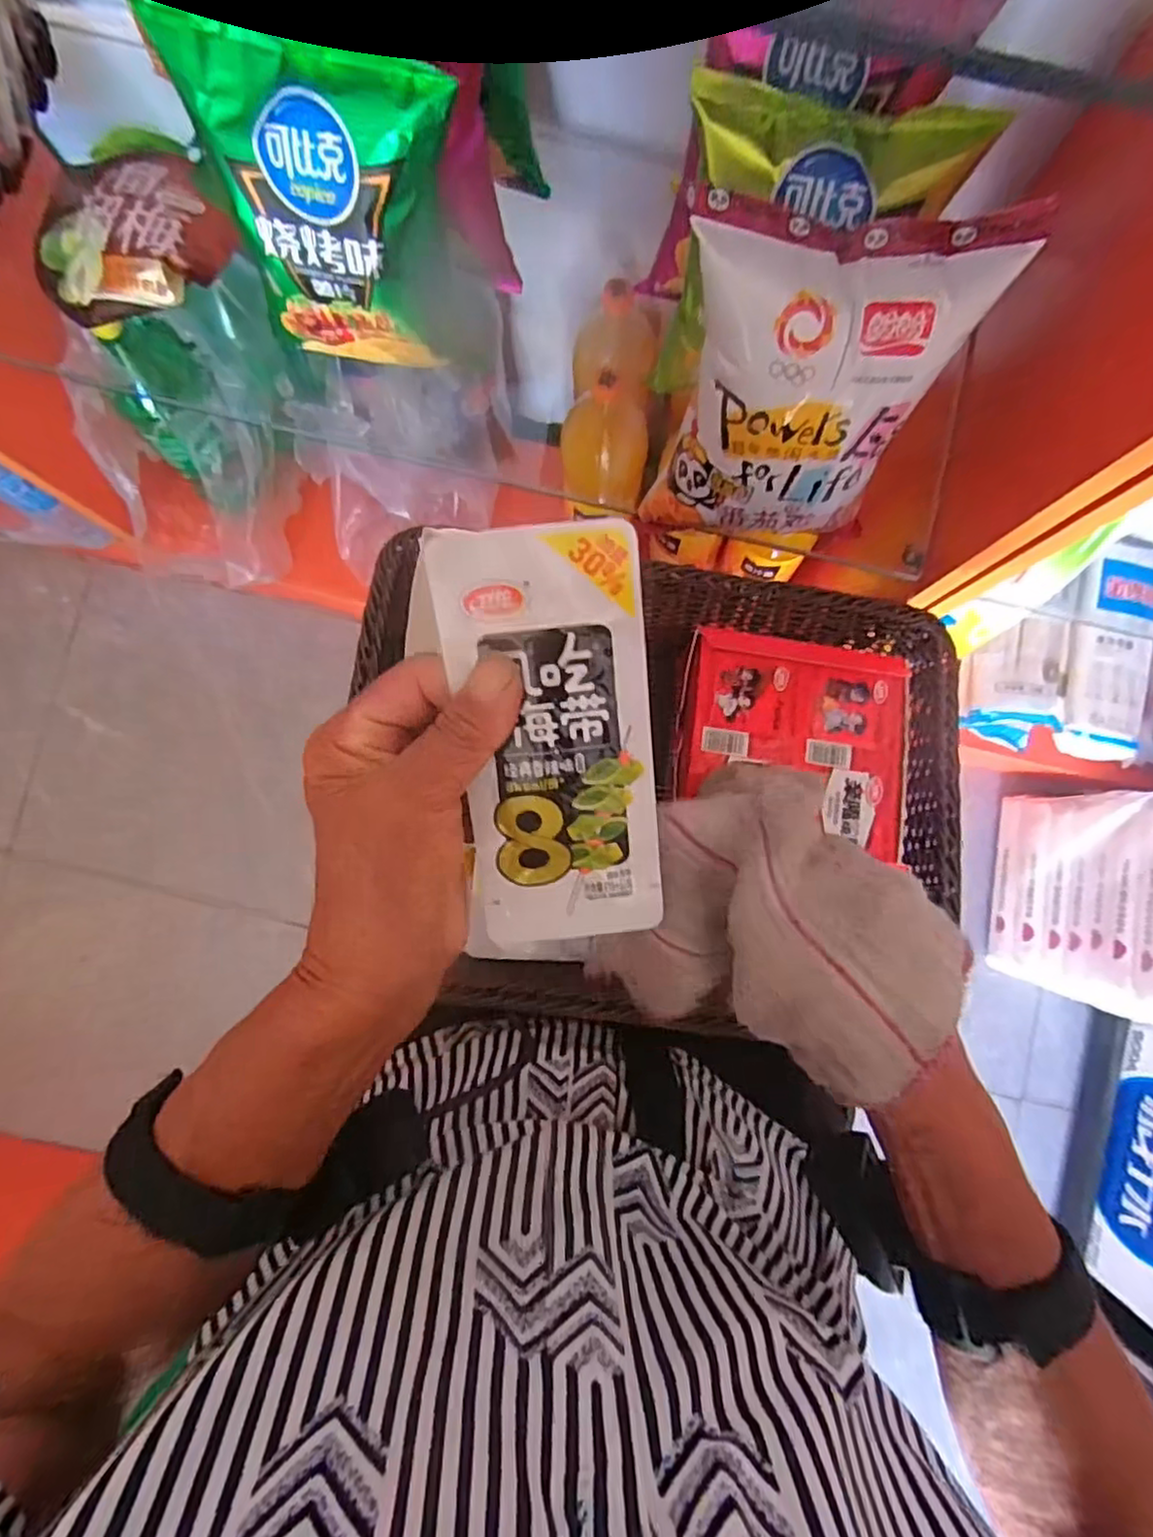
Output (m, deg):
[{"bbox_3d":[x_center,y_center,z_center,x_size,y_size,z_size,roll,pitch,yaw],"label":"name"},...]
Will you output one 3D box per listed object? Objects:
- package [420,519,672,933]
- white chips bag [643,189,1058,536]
[{"bbox_3d":[-0.007,-0.006,0.243,0.068,0.010,0.151,-6,110,-1],"label":"package"},{"bbox_3d":[0.141,-0.219,0.409,0.168,0.195,0.075,3,53,0],"label":"white chips bag"}]

